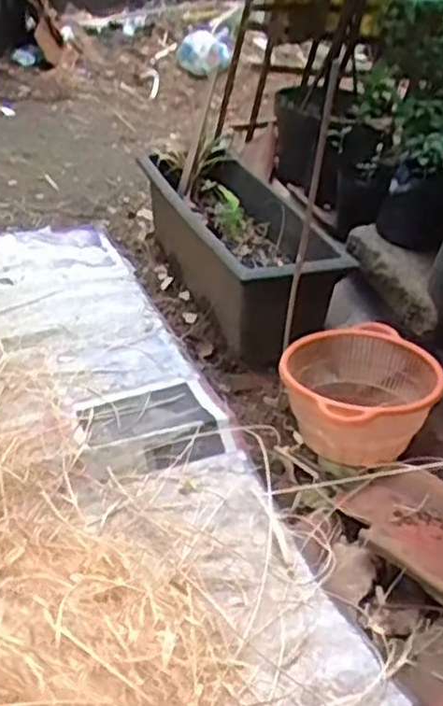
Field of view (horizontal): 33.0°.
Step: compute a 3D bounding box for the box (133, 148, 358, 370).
[{"bbox_3d":[0.045,-0.231,1.554,0.263,0.206,0.645,-10,35,-21],"label":"box"}]

